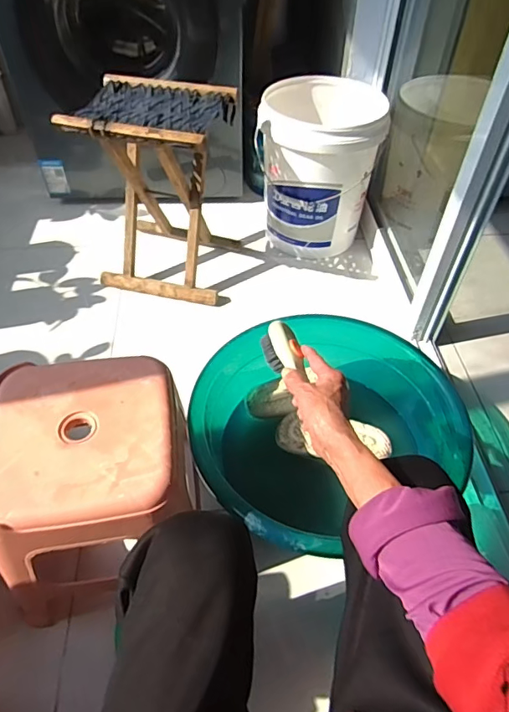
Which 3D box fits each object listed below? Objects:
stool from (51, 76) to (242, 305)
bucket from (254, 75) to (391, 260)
[{"bbox_3d":[-0.215,-0.377,1.135,0.293,0.414,0.253,11,49,7],"label":"stool"},{"bbox_3d":[0.160,-0.477,1.271,0.291,0.355,0.318,1,49,-1],"label":"bucket"}]

